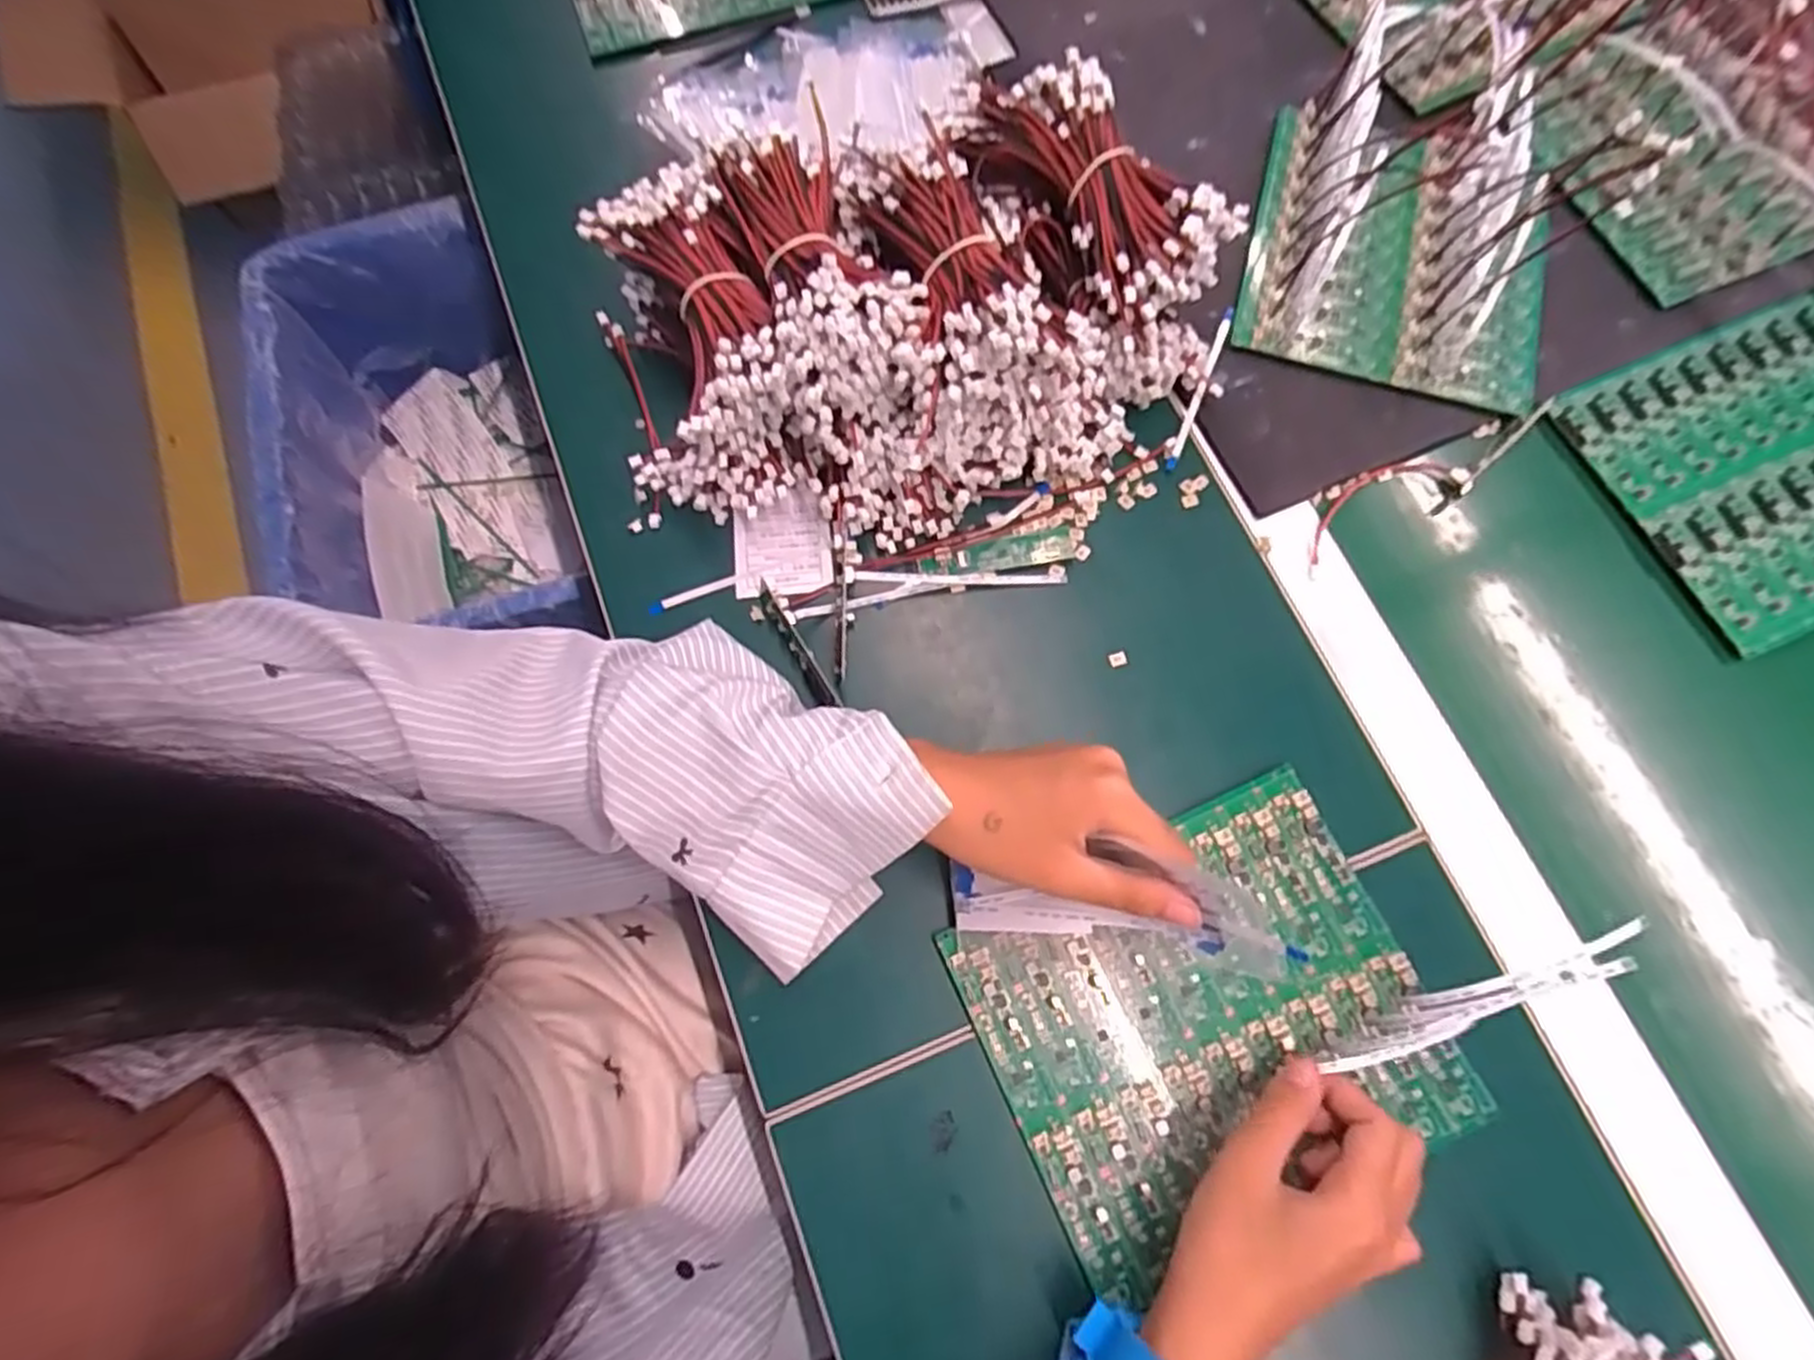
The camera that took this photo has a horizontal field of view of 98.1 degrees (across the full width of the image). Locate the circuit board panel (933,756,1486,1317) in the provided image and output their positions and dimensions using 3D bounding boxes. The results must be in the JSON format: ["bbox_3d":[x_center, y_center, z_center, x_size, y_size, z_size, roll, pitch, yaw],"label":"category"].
[{"bbox_3d":[0.139,0.158,0.367,0.198,0.012,0.166,-24,71,-6],"label":"circuit board panel"}]

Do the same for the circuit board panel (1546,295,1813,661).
[{"bbox_3d":[0.501,-0.125,0.450,0.195,0.007,0.171,-23,71,-5],"label":"circuit board panel"}]

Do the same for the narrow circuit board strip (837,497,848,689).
[{"bbox_3d":[-0.036,-0.048,0.429,0.005,0.013,0.099,-1,83,2],"label":"narrow circuit board strip"}]

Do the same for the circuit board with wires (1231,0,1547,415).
[{"bbox_3d":[0.304,-0.283,0.457,0.176,0.081,0.203,13,73,7],"label":"circuit board with wires"}]

